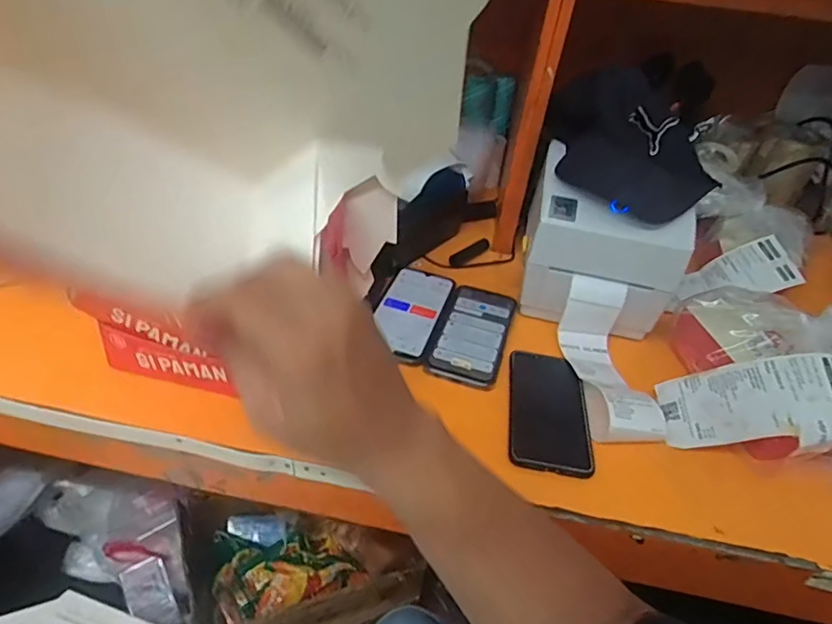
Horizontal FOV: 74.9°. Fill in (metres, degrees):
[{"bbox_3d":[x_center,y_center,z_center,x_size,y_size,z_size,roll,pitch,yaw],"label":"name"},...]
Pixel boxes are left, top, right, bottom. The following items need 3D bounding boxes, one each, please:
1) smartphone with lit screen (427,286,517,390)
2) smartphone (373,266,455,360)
[{"bbox_3d":[0.069,0.022,0.643,0.076,0.015,0.180,15,40,10],"label":"smartphone with lit screen"},{"bbox_3d":[-0.006,-0.004,0.660,0.078,0.008,0.166,15,40,10],"label":"smartphone"}]

